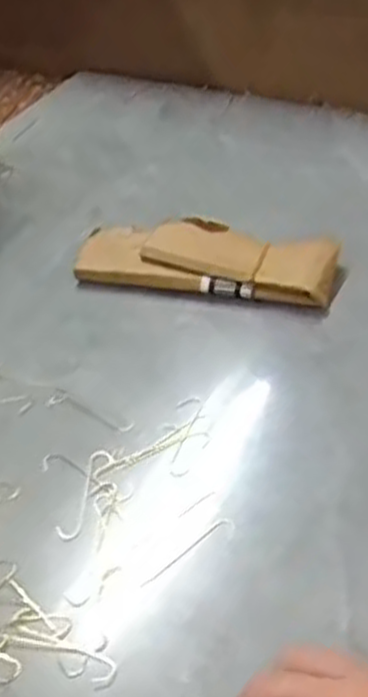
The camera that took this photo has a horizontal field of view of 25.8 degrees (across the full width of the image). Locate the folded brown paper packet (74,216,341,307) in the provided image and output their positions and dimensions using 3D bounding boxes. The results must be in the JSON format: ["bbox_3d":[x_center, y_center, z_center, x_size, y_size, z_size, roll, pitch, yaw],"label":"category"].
[{"bbox_3d":[0.016,-0.070,0.614,0.195,0.026,0.070,7,43,16],"label":"folded brown paper packet"}]

